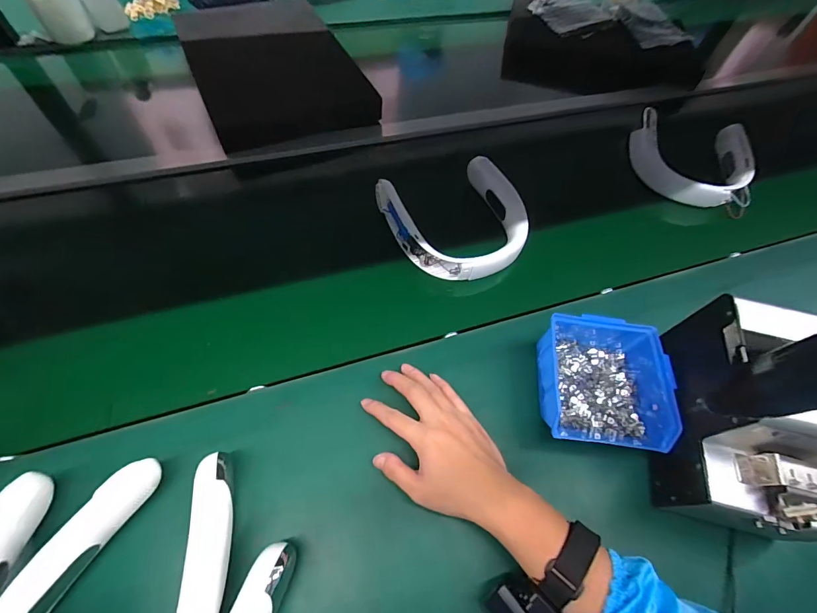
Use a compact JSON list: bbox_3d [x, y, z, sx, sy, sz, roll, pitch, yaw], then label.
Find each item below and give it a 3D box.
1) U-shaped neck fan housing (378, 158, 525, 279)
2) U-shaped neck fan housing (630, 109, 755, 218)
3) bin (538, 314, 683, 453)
[{"bbox_3d":[0.075,-0.133,0.557,0.199,0.049,0.190,-20,63,-16],"label":"U-shaped neck fan housing"},{"bbox_3d":[0.541,-0.275,0.701,0.194,0.067,0.212,6,59,-2],"label":"U-shaped neck fan housing"},{"bbox_3d":[0.216,0.079,0.418,0.130,0.058,0.146,12,59,2],"label":"bin"}]

